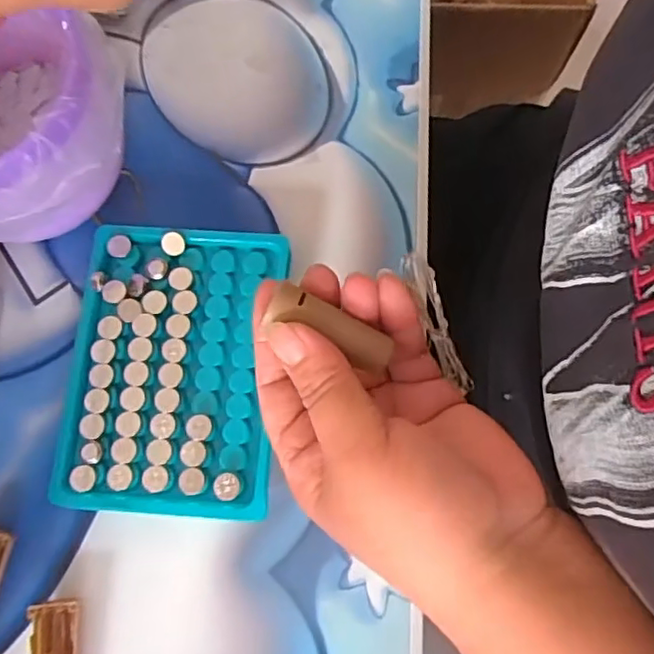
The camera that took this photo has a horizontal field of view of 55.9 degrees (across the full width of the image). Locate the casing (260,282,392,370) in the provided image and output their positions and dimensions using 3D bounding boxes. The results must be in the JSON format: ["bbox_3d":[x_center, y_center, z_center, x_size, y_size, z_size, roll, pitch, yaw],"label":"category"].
[{"bbox_3d":[0.001,-0.001,0.229,0.047,0.008,0.016,27,77,-6],"label":"casing"}]

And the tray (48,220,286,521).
[{"bbox_3d":[-0.071,0.018,0.292,0.093,0.022,0.132,3,75,2],"label":"tray"}]

